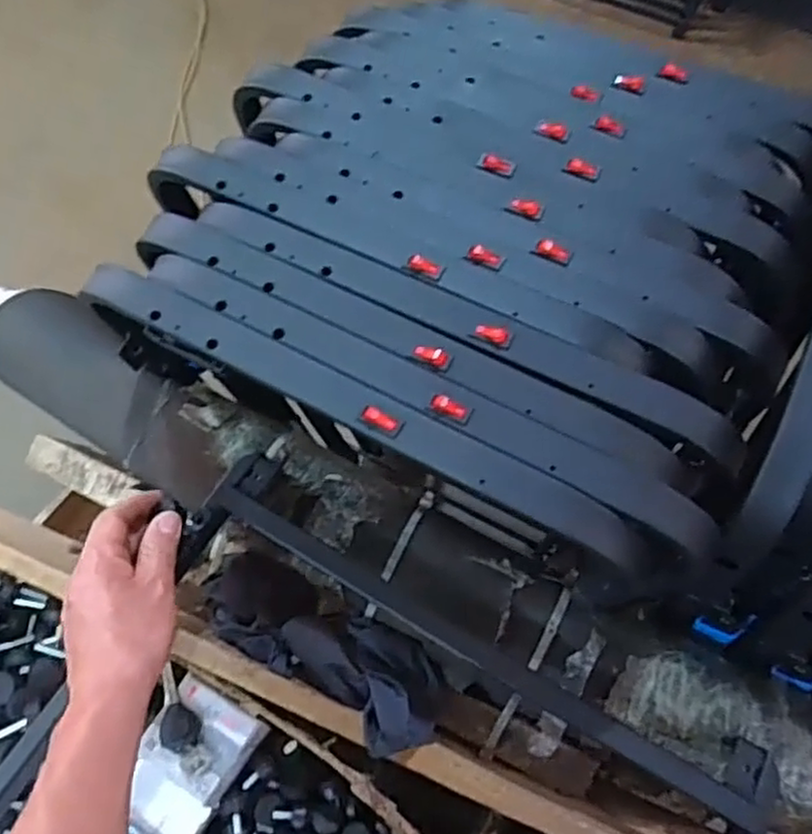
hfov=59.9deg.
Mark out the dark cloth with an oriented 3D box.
[{"bbox_3d":[-0.066,0.195,0.599,0.217,0.057,0.087,32,67,14],"label":"dark cloth"}]

